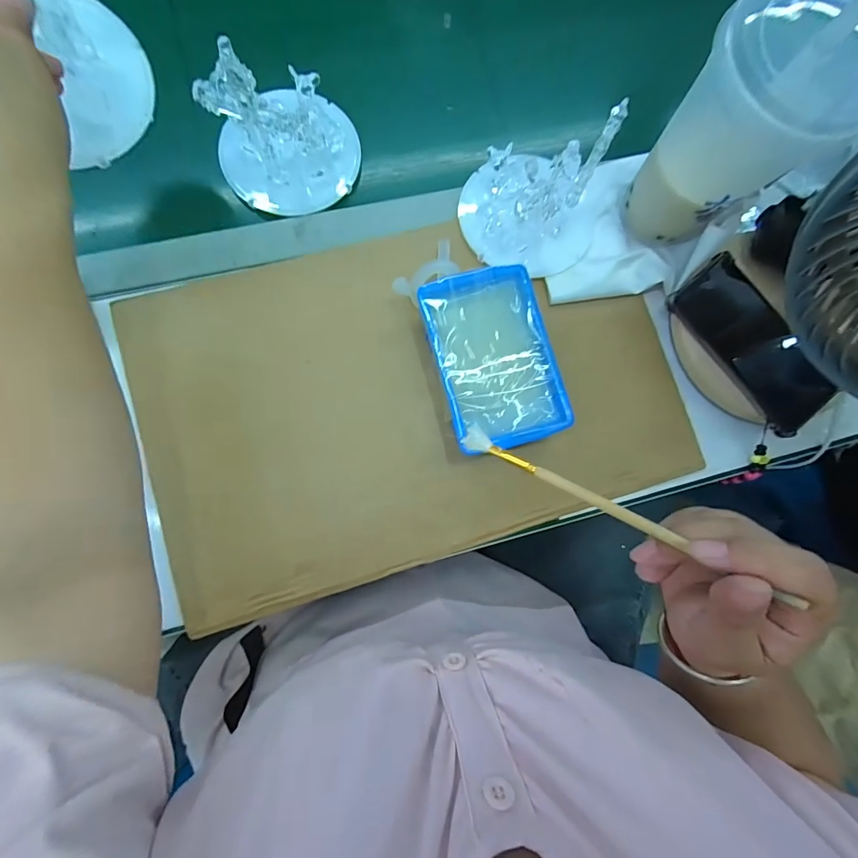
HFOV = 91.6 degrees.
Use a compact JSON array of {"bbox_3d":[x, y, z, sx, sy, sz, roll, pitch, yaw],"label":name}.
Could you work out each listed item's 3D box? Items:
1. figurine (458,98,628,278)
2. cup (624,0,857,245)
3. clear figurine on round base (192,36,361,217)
[{"bbox_3d":[0.099,-0.211,0.373,0.128,0.067,0.112,9,83,-3],"label":"figurine"},{"bbox_3d":[0.240,-0.230,0.321,0.102,0.194,0.106,-38,87,-8],"label":"cup"},{"bbox_3d":[-0.130,-0.265,0.378,0.121,0.069,0.114,1,83,-4],"label":"clear figurine on round base"}]

